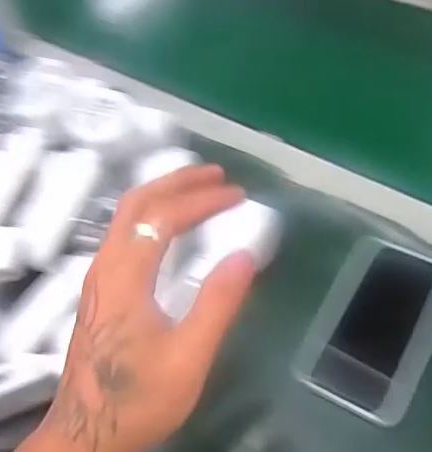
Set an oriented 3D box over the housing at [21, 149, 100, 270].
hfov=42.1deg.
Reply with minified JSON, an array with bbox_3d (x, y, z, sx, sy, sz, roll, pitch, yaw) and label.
[{"bbox_3d":[-0.136,-0.017,0.481,0.049,0.019,0.110,10,67,13],"label":"housing"}]

